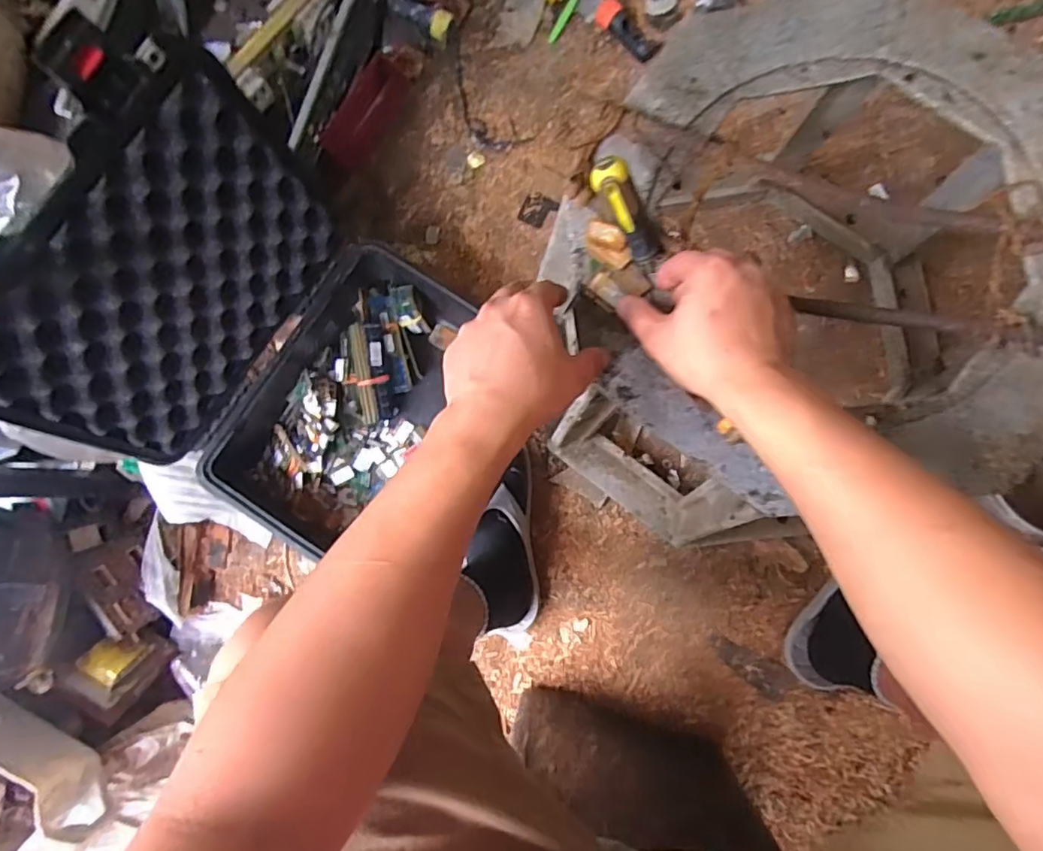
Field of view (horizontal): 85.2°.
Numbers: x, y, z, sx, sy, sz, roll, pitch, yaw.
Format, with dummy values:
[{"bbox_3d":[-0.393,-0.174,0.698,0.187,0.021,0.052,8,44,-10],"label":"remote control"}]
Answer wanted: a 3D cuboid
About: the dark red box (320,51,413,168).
[{"bbox_3d":[-0.228,-0.467,0.846,0.070,0.034,0.178,27,88,7],"label":"dark red box"}]

